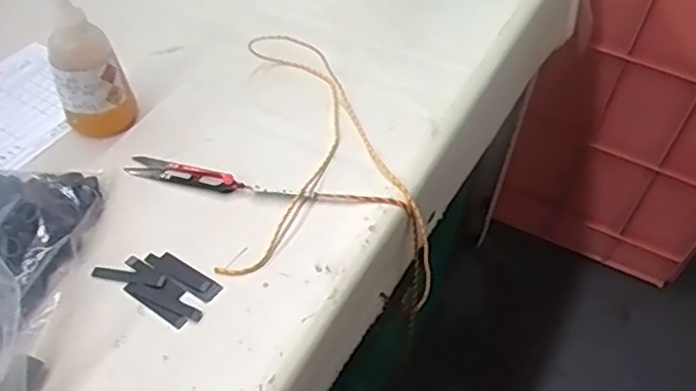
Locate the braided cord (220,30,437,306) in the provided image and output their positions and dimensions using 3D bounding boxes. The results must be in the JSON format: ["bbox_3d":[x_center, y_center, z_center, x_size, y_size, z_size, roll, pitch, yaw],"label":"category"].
[{"bbox_3d":[-0.034,-0.015,0.658,0.184,0.167,0.251,-8,51,-9],"label":"braided cord"}]

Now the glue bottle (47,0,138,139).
[{"bbox_3d":[-0.232,-0.119,0.587,0.059,0.155,0.048,-18,53,-17],"label":"glue bottle"}]

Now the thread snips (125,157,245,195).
[{"bbox_3d":[-0.146,-0.019,0.595,0.109,0.015,0.020,15,51,10],"label":"thread snips"}]

